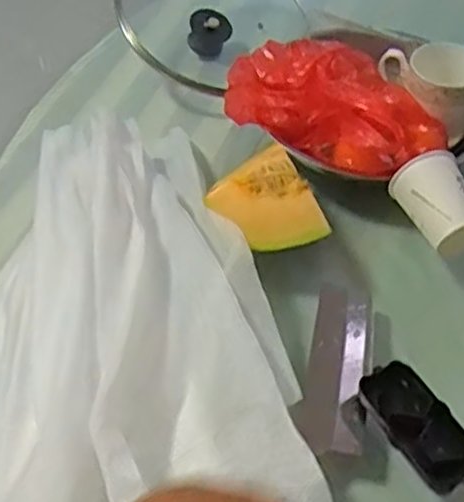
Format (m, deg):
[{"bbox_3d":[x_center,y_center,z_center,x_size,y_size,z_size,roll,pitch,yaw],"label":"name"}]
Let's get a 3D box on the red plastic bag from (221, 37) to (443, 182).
[{"bbox_3d":[0.114,-0.163,0.782,0.147,0.074,0.224,-35,59,-27],"label":"red plastic bag"}]

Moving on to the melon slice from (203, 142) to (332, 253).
[{"bbox_3d":[0.028,-0.049,0.699,0.089,0.041,0.121,-19,53,-17],"label":"melon slice"}]

